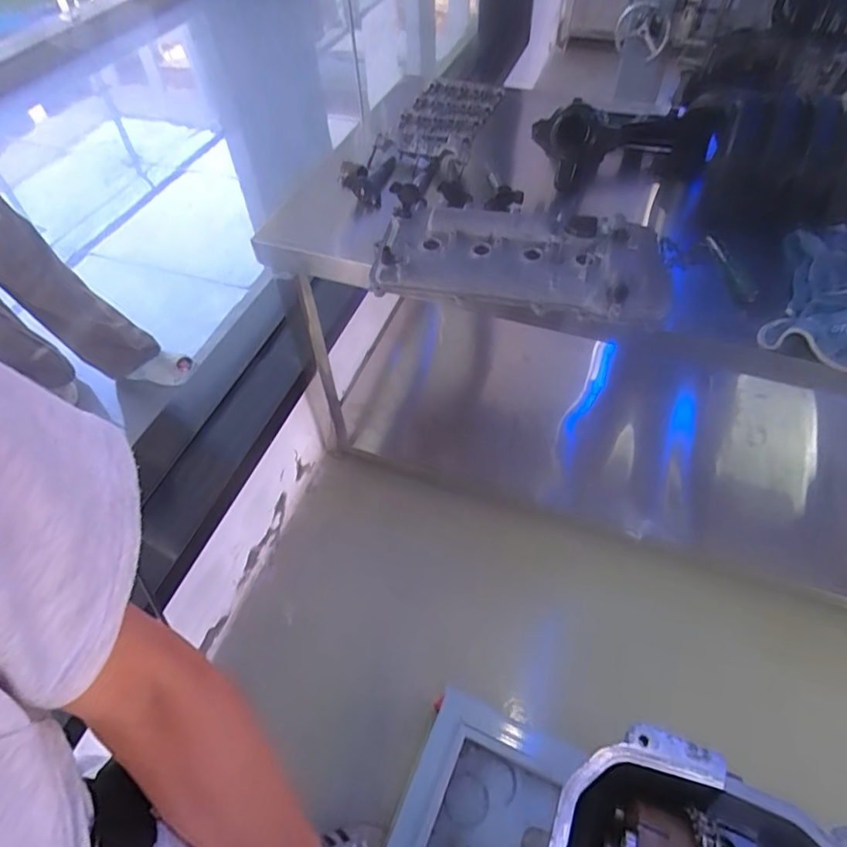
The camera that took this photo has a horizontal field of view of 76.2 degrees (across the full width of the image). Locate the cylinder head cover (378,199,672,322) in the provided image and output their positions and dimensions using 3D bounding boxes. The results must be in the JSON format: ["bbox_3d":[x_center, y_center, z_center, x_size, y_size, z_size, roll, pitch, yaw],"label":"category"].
[{"bbox_3d":[0.161,-0.282,0.902,0.469,0.062,0.217,9,55,9],"label":"cylinder head cover"}]

